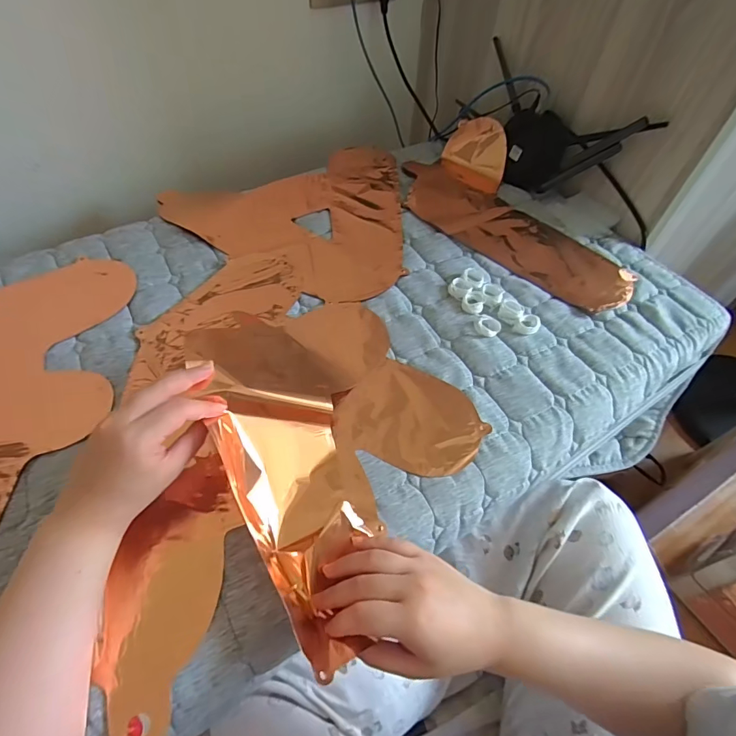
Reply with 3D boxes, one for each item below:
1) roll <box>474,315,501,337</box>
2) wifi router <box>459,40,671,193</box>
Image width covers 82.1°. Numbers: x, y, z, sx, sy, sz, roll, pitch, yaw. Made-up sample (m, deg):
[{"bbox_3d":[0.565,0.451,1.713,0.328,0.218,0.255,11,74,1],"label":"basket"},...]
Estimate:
[{"bbox_3d":[0.149,-0.054,0.527,0.033,0.009,0.029,26,57,15],"label":"roll"},{"bbox_3d":[0.264,-0.385,0.684,0.075,0.135,0.339,-25,59,-19],"label":"wifi router"}]

